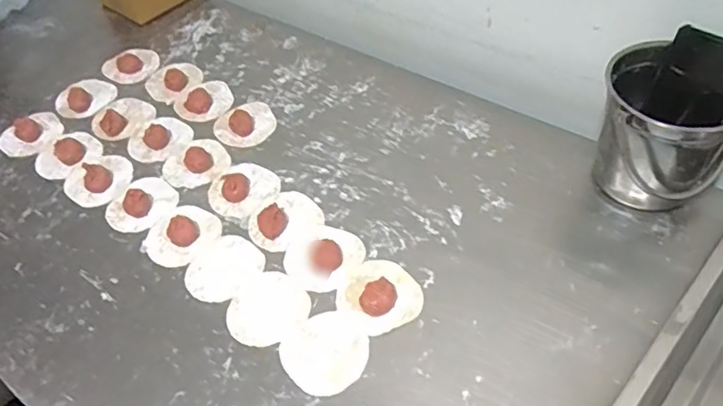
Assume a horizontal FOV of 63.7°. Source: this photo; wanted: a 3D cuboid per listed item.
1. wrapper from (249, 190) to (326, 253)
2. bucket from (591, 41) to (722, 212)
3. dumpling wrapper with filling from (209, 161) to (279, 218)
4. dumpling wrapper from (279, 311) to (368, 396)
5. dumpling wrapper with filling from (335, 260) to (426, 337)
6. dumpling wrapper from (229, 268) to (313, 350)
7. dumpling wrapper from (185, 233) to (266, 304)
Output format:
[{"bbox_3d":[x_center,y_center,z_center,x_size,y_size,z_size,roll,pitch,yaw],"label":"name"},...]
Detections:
[{"bbox_3d":[-0.091,0.013,0.665,0.081,0.021,0.071,-37,57,-21],"label":"wrapper"},{"bbox_3d":[0.323,-0.075,0.612,0.143,0.134,0.110,10,52,15],"label":"bucket"},{"bbox_3d":[-0.144,-0.023,0.701,0.076,0.024,0.082,28,60,25],"label":"dumpling wrapper with filling"},{"bbox_3d":[-0.035,0.144,0.560,0.075,0.004,0.079,-38,58,-22],"label":"dumpling wrapper"},{"bbox_3d":[0.019,0.091,0.586,0.079,0.016,0.079,-3,52,4],"label":"dumpling wrapper with filling"},{"bbox_3d":[-0.096,0.108,0.594,0.080,0.004,0.076,-3,52,4],"label":"dumpling wrapper"},{"bbox_3d":[-0.151,0.072,0.637,0.077,0.005,0.082,-6,48,7],"label":"dumpling wrapper"}]

